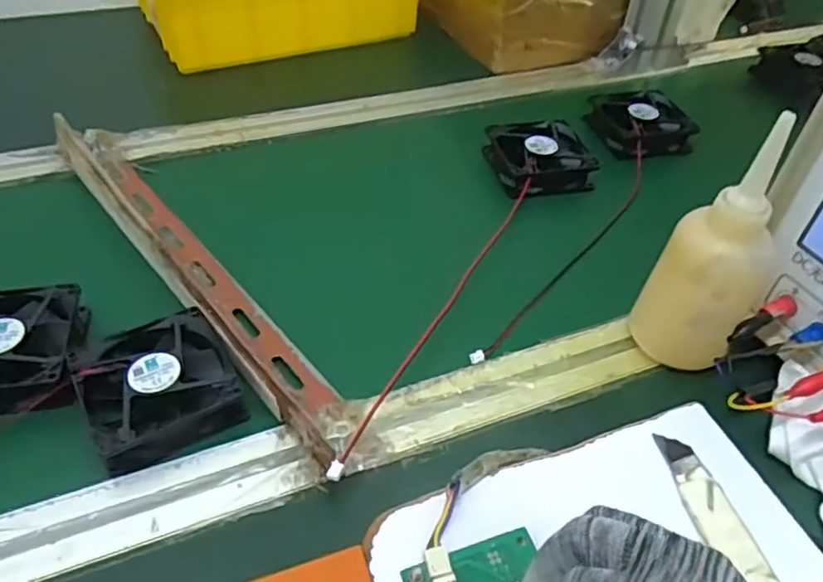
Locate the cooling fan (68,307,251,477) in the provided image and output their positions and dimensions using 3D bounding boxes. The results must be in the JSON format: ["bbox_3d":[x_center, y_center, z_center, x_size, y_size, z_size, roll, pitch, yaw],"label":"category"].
[{"bbox_3d":[-0.146,0.053,0.377,0.079,0.026,0.078,-25,50,-24],"label":"cooling fan"}]

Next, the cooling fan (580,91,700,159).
[{"bbox_3d":[0.219,-0.161,0.619,0.087,0.019,0.082,-9,45,-9],"label":"cooling fan"}]

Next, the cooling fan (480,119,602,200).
[{"bbox_3d":[0.113,-0.118,0.569,0.082,0.022,0.089,-9,45,-9],"label":"cooling fan"}]

